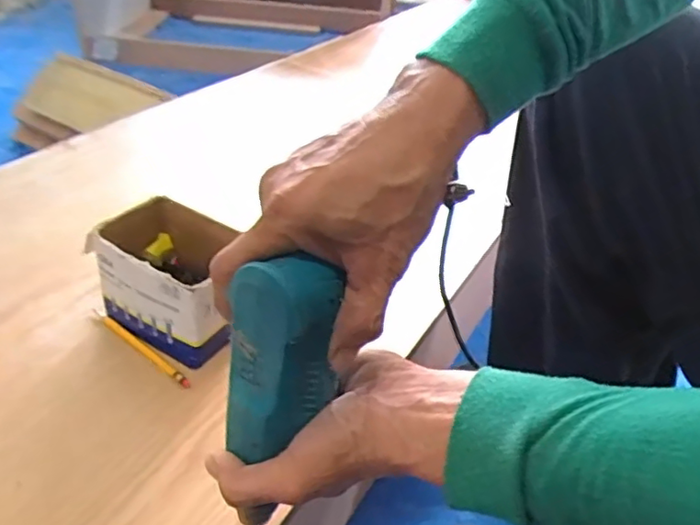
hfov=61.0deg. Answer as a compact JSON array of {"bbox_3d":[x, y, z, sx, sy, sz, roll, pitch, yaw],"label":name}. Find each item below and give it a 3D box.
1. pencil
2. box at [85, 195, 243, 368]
[{"bbox_3d":[-0.203,0.080,0.577,0.135,0.007,0.011,28,42,28],"label":"pencil"},{"bbox_3d":[-0.169,0.018,0.584,0.143,0.105,0.099,25,41,25],"label":"box"}]

